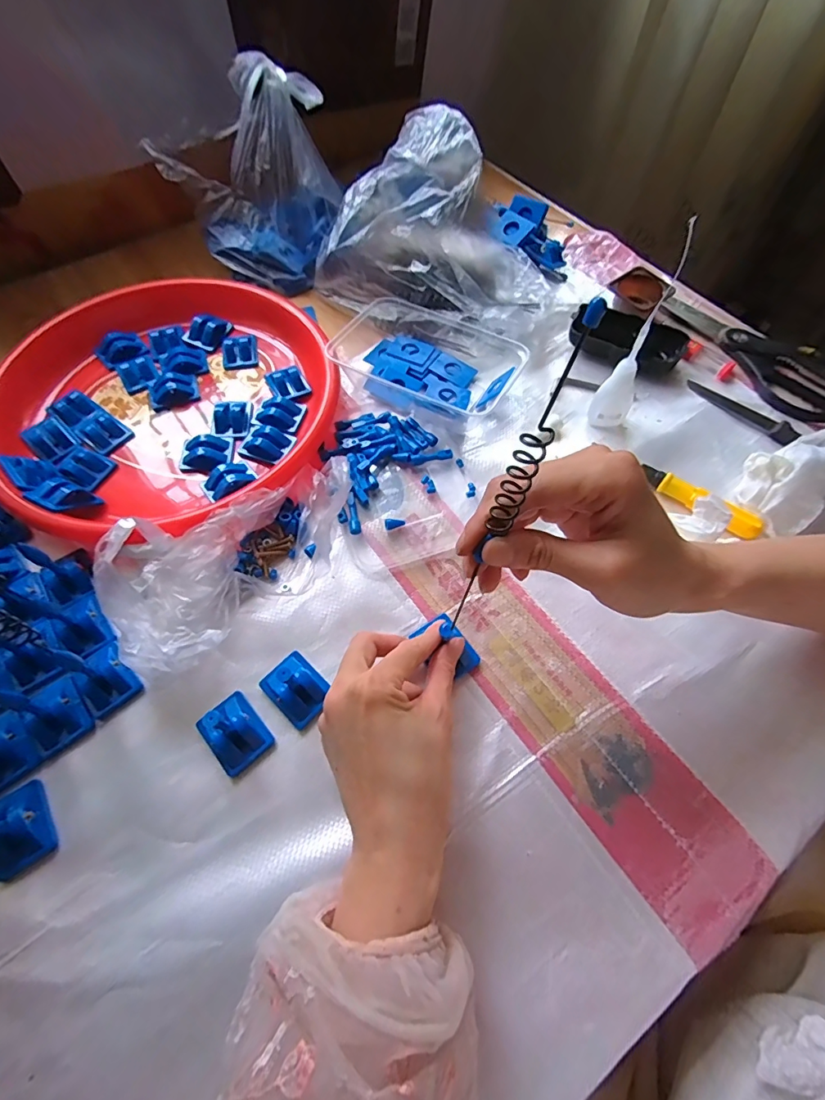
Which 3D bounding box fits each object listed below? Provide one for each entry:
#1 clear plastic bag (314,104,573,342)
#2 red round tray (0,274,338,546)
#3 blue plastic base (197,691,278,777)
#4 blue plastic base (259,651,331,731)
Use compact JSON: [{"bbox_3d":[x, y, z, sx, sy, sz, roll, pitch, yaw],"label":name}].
[{"bbox_3d":[0.033,-0.315,0.467,0.229,0.131,0.143,24,65,12],"label":"clear plastic bag"},{"bbox_3d":[-0.218,-0.137,0.428,0.287,0.038,0.287,0,62,0],"label":"red round tray"},{"bbox_3d":[-0.115,0.117,0.307,0.033,0.017,0.043,-37,68,-18],"label":"blue plastic base"},{"bbox_3d":[-0.078,0.092,0.320,0.044,0.019,0.034,41,69,19],"label":"blue plastic base"}]

